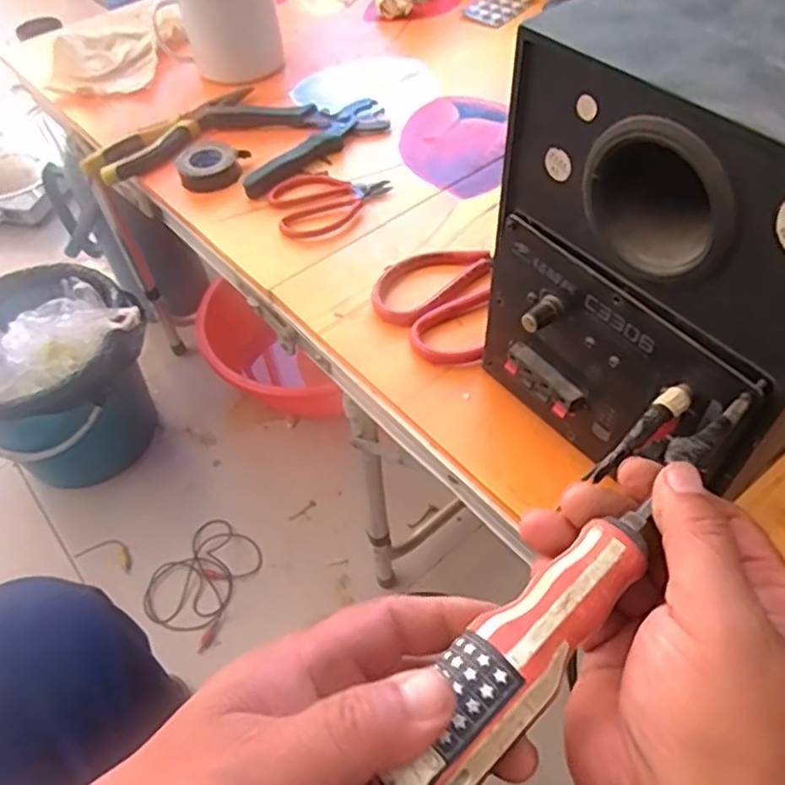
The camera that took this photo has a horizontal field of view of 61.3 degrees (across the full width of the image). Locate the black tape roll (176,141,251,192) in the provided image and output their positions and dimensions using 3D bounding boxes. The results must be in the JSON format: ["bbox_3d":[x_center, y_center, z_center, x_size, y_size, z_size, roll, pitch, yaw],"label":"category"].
[{"bbox_3d":[-0.164,-0.209,0.603,0.054,0.020,0.054,-2,53,3],"label":"black tape roll"}]

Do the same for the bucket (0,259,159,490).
[{"bbox_3d":[-0.508,-0.019,1.019,0.281,0.272,0.279,-3,52,4],"label":"bucket"}]

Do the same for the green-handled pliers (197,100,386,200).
[{"bbox_3d":[-0.089,-0.256,0.639,0.159,0.013,0.135,-27,56,-15],"label":"green-handled pliers"}]

